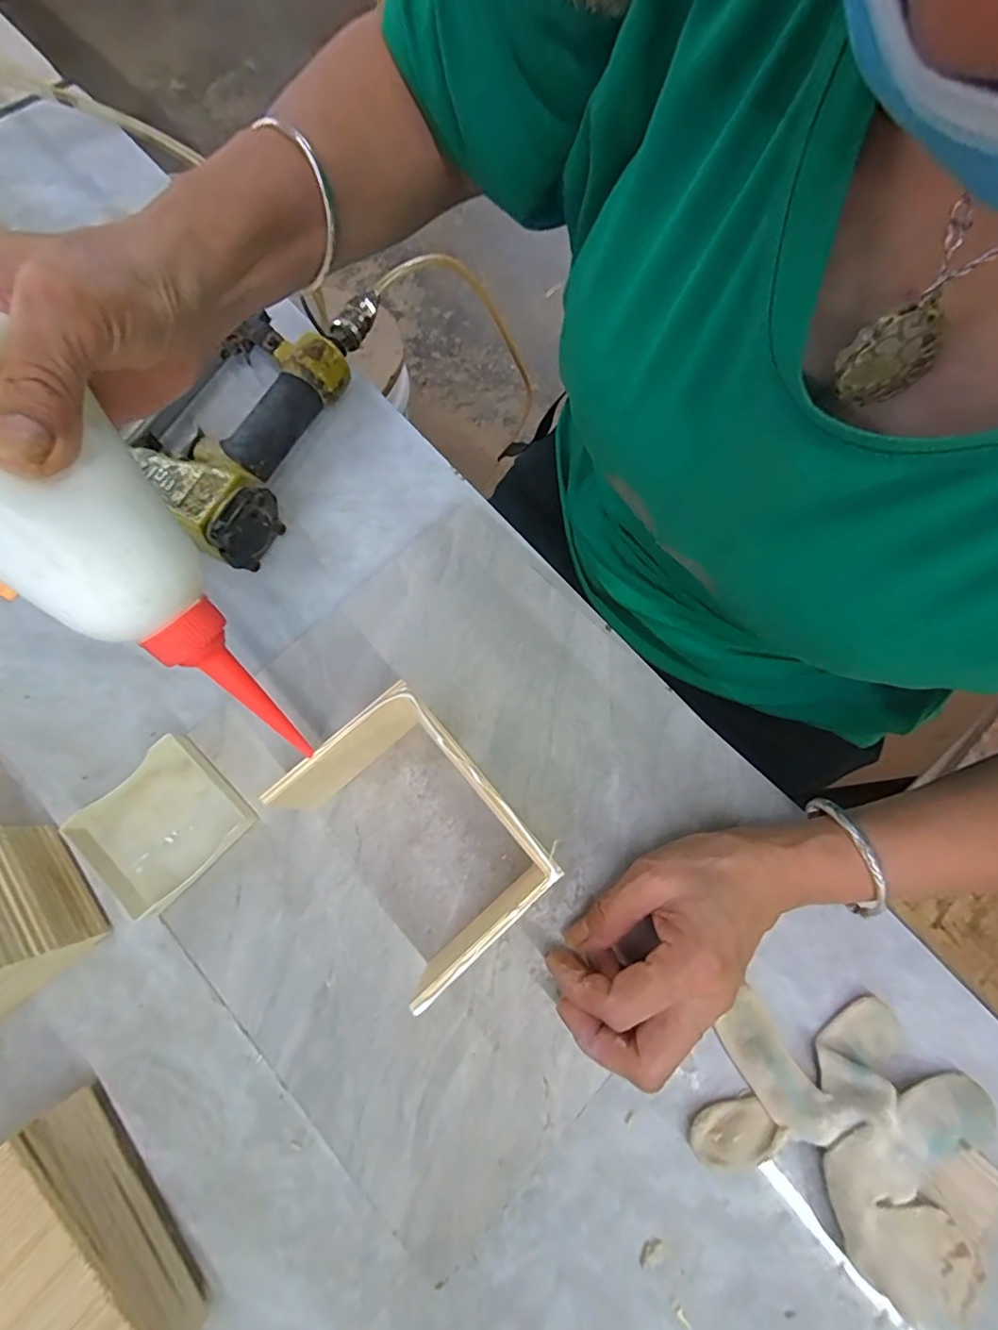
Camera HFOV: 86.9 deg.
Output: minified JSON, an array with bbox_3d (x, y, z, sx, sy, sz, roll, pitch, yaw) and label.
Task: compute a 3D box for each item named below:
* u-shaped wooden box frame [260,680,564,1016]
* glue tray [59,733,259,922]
[{"bbox_3d":[-0.040,0.086,0.272,0.084,0.076,0.120,-37,77,-10],"label":"u-shaped wooden box frame"},{"bbox_3d":[-0.192,0.090,0.302,0.075,0.022,0.075,43,78,11],"label":"glue tray"}]

